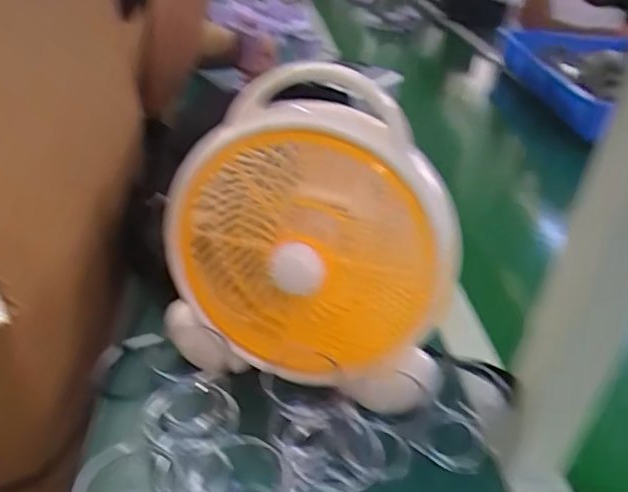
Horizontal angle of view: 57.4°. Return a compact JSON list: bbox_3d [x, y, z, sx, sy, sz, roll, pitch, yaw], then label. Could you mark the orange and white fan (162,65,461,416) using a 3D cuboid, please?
[{"bbox_3d":[0.007,-0.018,0.457,0.215,0.249,0.155,14,35,12],"label":"orange and white fan"}]

